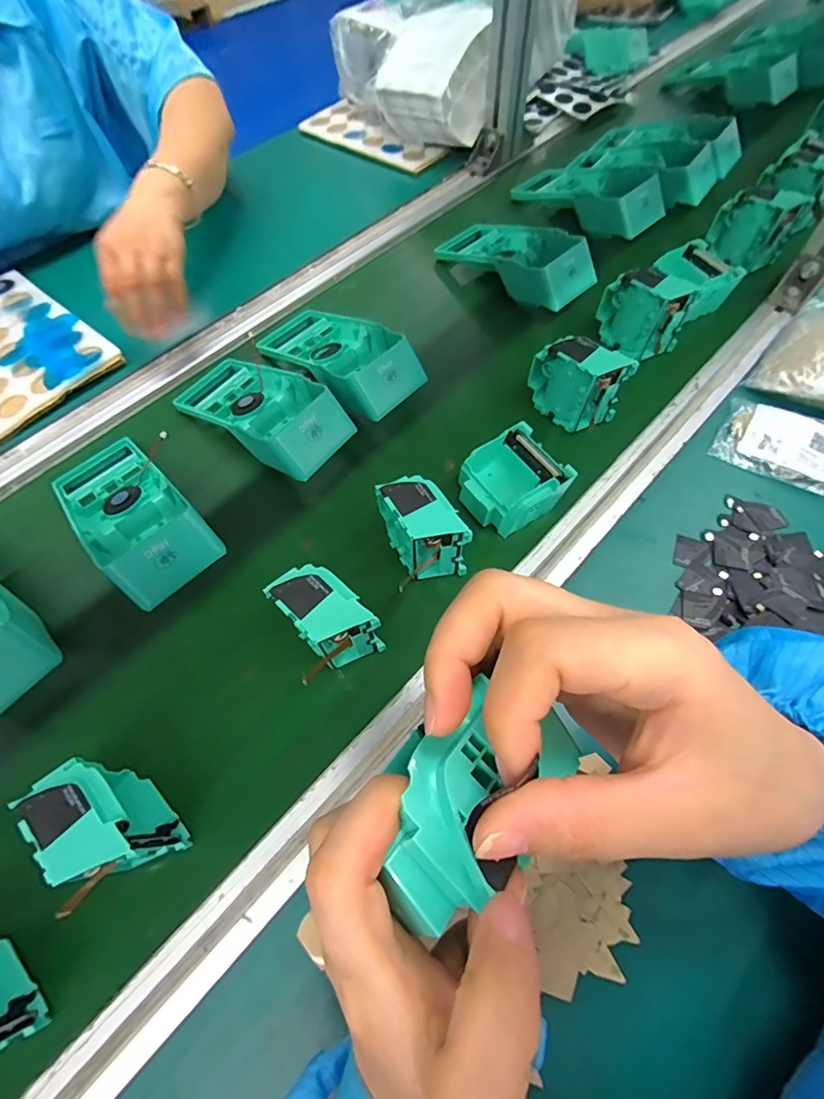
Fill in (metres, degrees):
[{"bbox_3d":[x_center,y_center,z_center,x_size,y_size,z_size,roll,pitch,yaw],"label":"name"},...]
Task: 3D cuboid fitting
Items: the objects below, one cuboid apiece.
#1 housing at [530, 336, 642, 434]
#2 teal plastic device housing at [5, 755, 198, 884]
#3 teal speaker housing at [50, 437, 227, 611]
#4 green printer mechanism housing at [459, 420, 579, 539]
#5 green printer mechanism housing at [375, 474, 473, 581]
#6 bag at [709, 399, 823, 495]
[{"bbox_3d":[0.154,-0.156,0.451,0.080,0.075,0.034,37,70,19],"label":"housing"},{"bbox_3d":[-0.186,0.166,0.294,0.043,0.073,0.078,-40,68,-17],"label":"teal plastic device housing"},{"bbox_3d":[-0.247,-0.035,0.417,0.091,0.057,0.191,-41,68,-17],"label":"teal speaker housing"},{"bbox_3d":[0.085,-0.061,0.426,0.080,0.036,0.082,-32,66,-14],"label":"green printer mechanism housing"},{"bbox_3d":[0.008,-0.014,0.383,0.043,0.079,0.072,-27,65,-11],"label":"green printer mechanism housing"},{"bbox_3d":[0.372,-0.077,0.429,0.178,0.017,0.084,37,70,19],"label":"bag"}]

